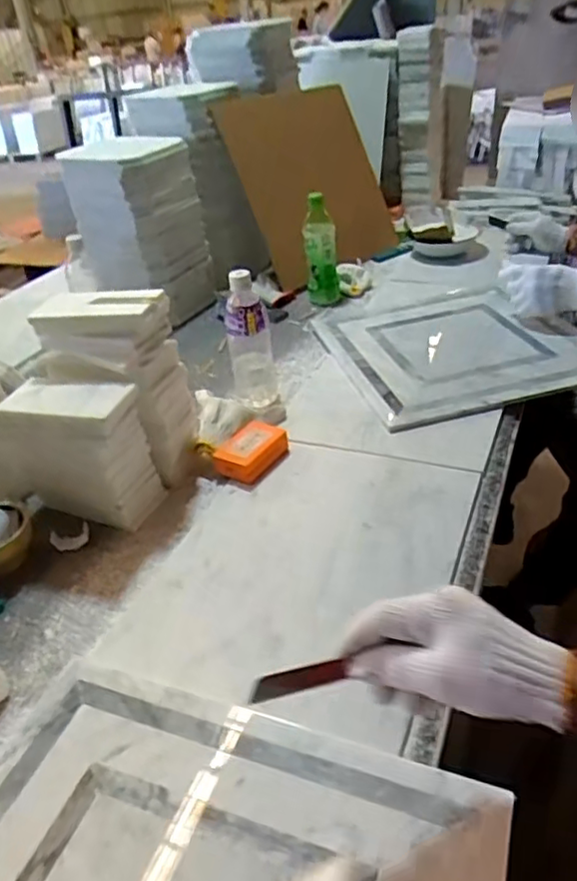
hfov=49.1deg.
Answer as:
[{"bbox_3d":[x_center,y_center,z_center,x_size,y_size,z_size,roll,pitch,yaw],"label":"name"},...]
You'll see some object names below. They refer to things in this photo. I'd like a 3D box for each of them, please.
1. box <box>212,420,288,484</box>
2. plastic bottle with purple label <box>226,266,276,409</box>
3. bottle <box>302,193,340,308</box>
[{"bbox_3d":[-0.048,0.011,0.848,0.067,0.032,0.093,21,41,32],"label":"box"},{"bbox_3d":[-0.059,-0.160,0.960,0.069,0.194,0.072,-6,34,-2],"label":"plastic bottle with purple label"},{"bbox_3d":[0.067,-0.381,1.260,0.072,0.192,0.054,-6,35,3],"label":"bottle"}]

